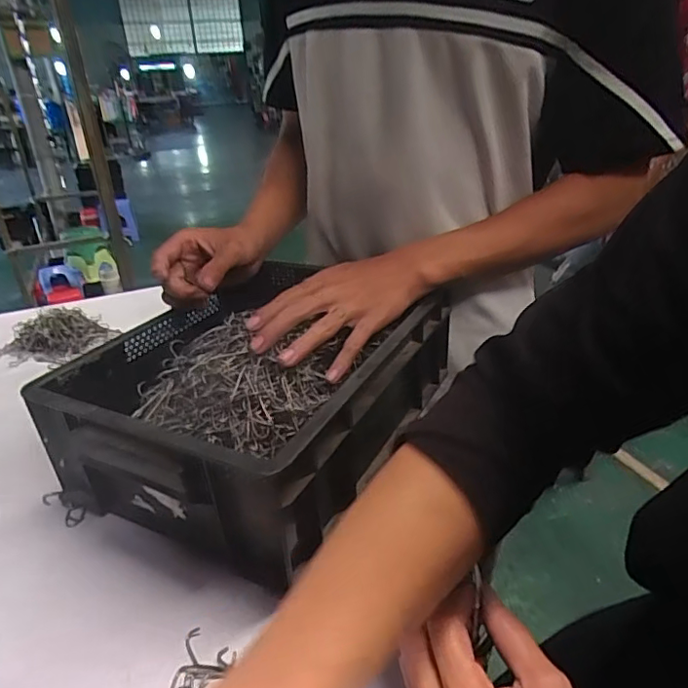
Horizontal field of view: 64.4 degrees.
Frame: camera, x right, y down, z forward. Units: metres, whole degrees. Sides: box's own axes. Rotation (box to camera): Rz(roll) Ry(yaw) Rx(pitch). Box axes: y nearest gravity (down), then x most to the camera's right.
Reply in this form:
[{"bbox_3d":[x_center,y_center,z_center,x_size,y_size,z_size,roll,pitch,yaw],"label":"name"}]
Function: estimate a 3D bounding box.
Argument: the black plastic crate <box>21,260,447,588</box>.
[{"bbox_3d":[-0.071,0.039,0.512,0.241,0.127,0.323,12,30,26],"label":"black plastic crate"}]

